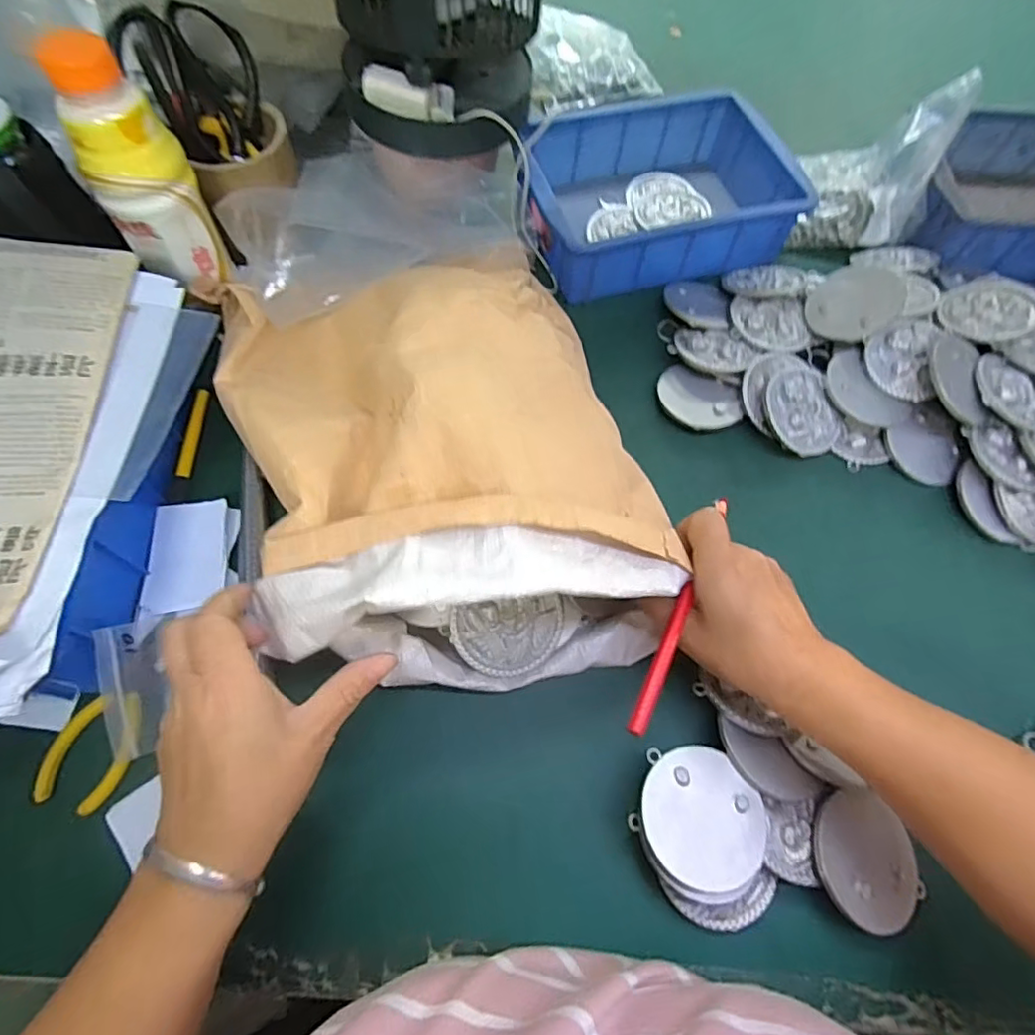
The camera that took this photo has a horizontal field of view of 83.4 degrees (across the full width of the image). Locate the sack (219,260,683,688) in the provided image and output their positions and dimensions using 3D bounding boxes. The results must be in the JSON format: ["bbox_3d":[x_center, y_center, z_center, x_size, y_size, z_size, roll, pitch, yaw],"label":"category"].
[{"bbox_3d":[-0.046,-0.047,0.386,0.257,0.128,0.304,-10,65,-7],"label":"sack"}]

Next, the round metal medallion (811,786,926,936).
[{"bbox_3d":[0.205,0.198,0.341,0.069,0.006,0.069,9,61,-17],"label":"round metal medallion"}]

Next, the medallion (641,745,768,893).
[{"bbox_3d":[0.108,0.172,0.336,0.071,0.004,0.072,4,60,-6],"label":"medallion"}]

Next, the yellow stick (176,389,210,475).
[{"bbox_3d":[-0.254,-0.066,0.455,0.010,0.009,0.076,0,64,-3],"label":"yellow stick"}]

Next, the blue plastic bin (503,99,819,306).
[{"bbox_3d":[0.137,-0.313,0.558,0.224,0.071,0.178,-16,66,-10],"label":"blue plastic bin"}]

